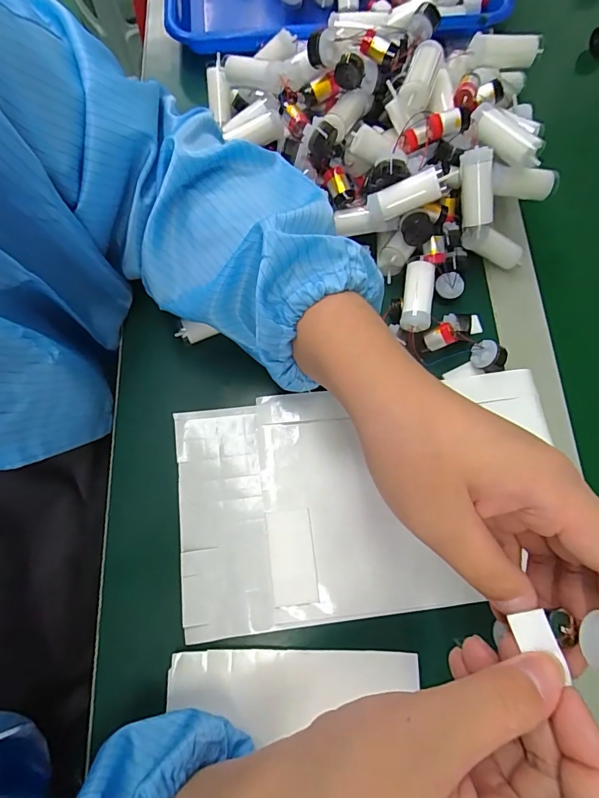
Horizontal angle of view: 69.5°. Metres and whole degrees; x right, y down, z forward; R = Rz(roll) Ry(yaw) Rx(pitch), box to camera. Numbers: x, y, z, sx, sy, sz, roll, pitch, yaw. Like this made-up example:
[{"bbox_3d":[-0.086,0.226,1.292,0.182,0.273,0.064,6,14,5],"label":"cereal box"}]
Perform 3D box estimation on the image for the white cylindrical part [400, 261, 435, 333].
[{"bbox_3d":[0.085,-0.074,0.311,0.021,0.015,0.050,9,73,3],"label":"white cylindrical part"}]

